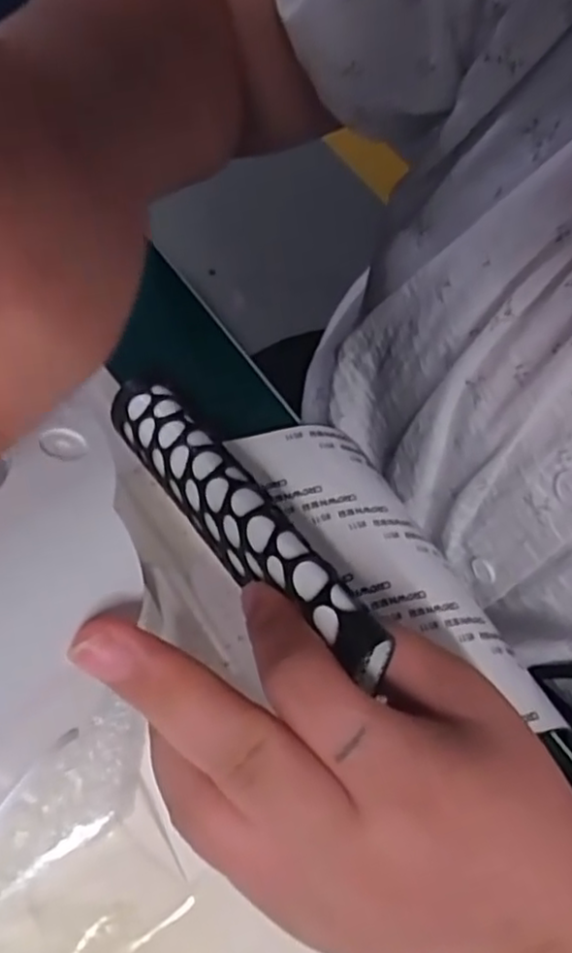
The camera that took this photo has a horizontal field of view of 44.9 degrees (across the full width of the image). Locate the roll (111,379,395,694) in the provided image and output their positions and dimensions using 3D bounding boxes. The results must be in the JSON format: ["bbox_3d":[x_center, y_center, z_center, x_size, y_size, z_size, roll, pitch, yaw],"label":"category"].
[{"bbox_3d":[-0.016,0.009,0.202,0.022,0.015,0.133,-37,49,-14],"label":"roll"}]

